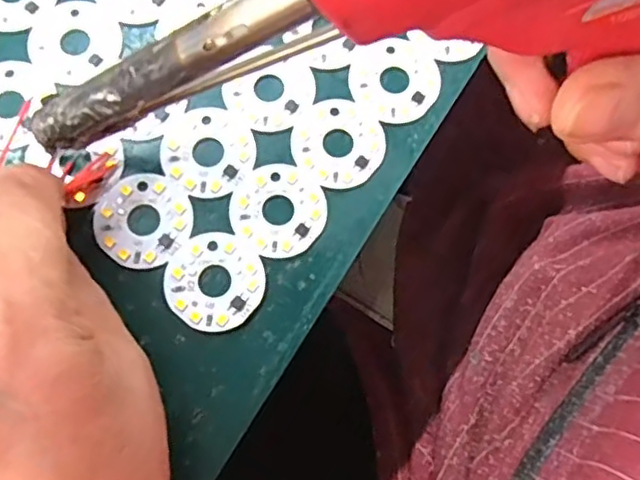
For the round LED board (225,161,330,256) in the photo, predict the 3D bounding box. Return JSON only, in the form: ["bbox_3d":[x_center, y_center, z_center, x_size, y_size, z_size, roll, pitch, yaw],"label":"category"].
[{"bbox_3d":[-0.014,-0.010,0.203,0.031,0.004,0.030,0,77,-2],"label":"round LED board"}]

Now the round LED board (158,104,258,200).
[{"bbox_3d":[-0.037,-0.030,0.206,0.031,0.004,0.030,0,77,-2],"label":"round LED board"}]

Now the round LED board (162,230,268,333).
[{"bbox_3d":[-0.034,0.013,0.198,0.030,0.004,0.030,0,77,-2],"label":"round LED board"}]

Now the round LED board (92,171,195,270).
[{"bbox_3d":[-0.057,-0.007,0.200,0.031,0.004,0.031,0,77,-2],"label":"round LED board"}]

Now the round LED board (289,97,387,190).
[{"bbox_3d":[0.006,-0.033,0.209,0.031,0.004,0.030,0,77,-2],"label":"round LED board"}]

